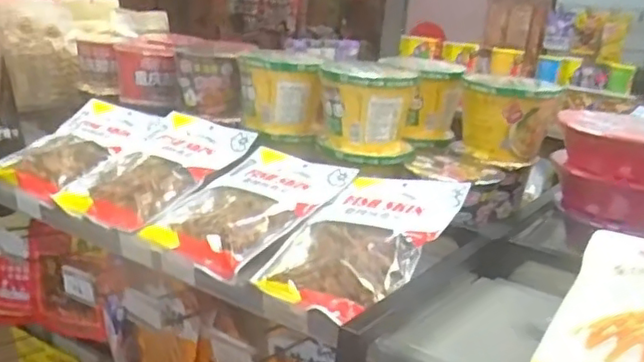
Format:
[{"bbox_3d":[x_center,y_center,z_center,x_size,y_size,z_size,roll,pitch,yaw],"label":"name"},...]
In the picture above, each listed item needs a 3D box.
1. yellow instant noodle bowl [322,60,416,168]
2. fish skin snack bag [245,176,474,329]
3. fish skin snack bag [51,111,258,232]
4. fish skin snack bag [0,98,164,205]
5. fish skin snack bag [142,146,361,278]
[{"bbox_3d":[0.063,-0.097,0.922,0.128,0.136,0.149,7,16,3],"label":"yellow instant noodle bowl"},{"bbox_3d":[0.045,0.060,0.714,0.156,0.019,0.235,9,40,33],"label":"fish skin snack bag"},{"bbox_3d":[-0.221,-0.022,0.877,0.164,0.023,0.236,14,40,30],"label":"fish skin snack bag"},{"bbox_3d":[-0.354,-0.055,0.950,0.165,0.027,0.236,15,38,30],"label":"fish skin snack bag"},{"bbox_3d":[-0.091,0.027,0.796,0.164,0.026,0.245,16,38,36],"label":"fish skin snack bag"}]

